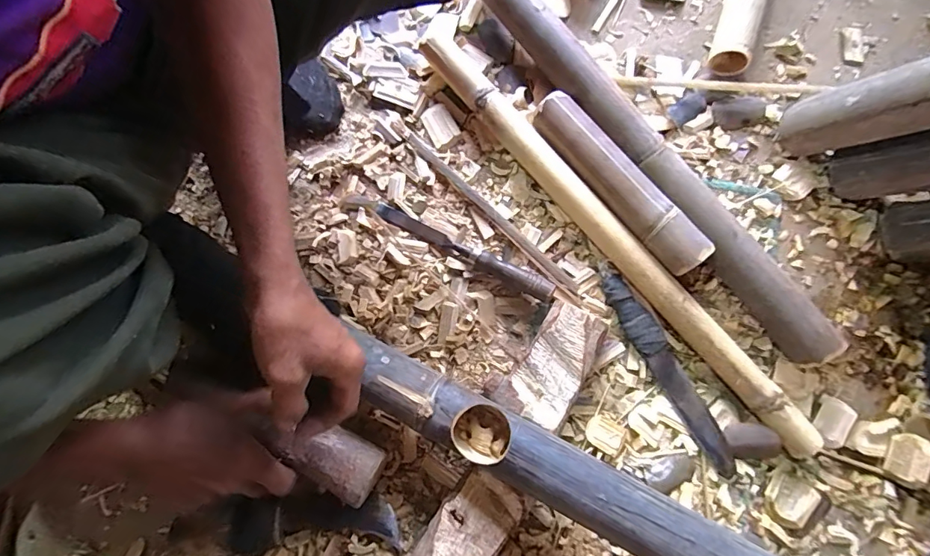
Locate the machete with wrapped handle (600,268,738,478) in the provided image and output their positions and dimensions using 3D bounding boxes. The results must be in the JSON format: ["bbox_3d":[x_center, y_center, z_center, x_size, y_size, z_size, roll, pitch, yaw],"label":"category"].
[{"bbox_3d":[0.241,0.108,0.549,0.035,0.021,0.255,-31,81,-6],"label":"machete with wrapped handle"}]

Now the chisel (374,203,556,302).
[{"bbox_3d":[-0.005,-0.035,0.573,0.243,0.024,0.023,27,80,5],"label":"chisel"}]

